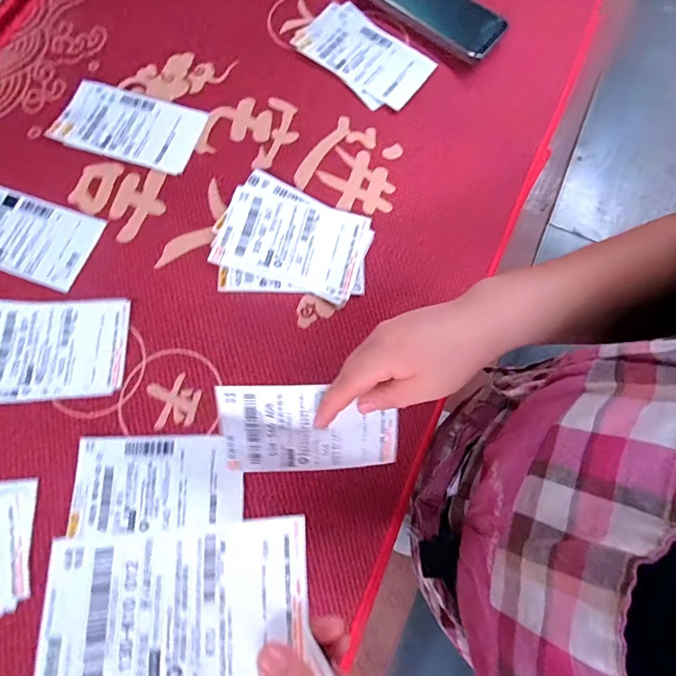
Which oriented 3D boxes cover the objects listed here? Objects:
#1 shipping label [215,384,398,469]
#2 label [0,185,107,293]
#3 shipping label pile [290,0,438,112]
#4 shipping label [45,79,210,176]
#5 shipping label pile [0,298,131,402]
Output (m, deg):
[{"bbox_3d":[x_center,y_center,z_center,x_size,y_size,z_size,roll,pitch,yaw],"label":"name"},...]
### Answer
[{"bbox_3d":[-0.020,0.066,0.321,0.129,0.007,0.072,-1,114,-3],"label":"shipping label"},{"bbox_3d":[-0.294,-0.097,0.410,0.130,0.004,0.078,19,74,7],"label":"label"},{"bbox_3d":[0.027,-0.303,0.460,0.139,0.009,0.086,39,78,13],"label":"shipping label pile"},{"bbox_3d":[-0.214,-0.218,0.442,0.145,0.008,0.081,16,74,7],"label":"shipping label"},{"bbox_3d":[-0.257,0.009,0.373,0.147,0.004,0.090,-1,73,1],"label":"shipping label pile"}]

